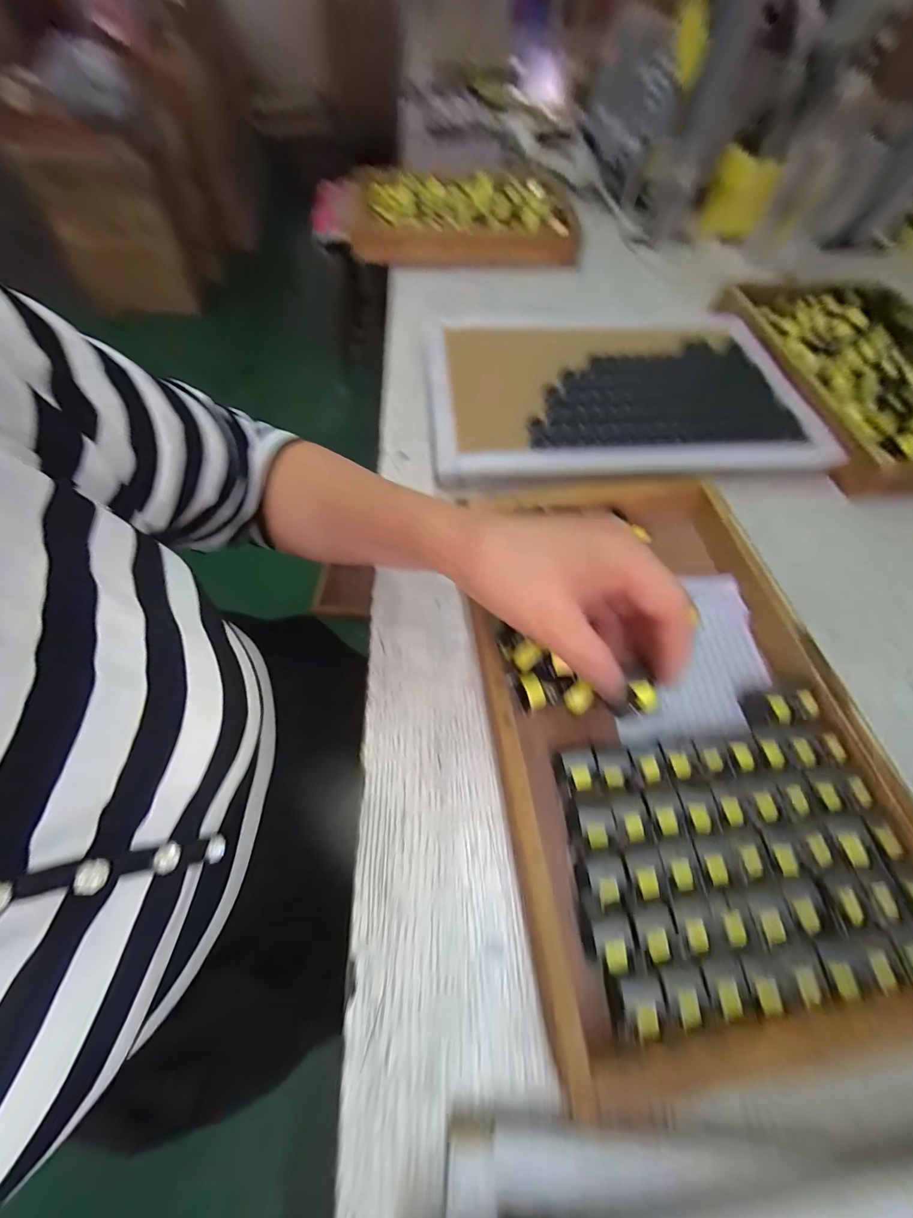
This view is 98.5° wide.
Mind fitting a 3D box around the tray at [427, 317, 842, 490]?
[{"bbox_3d":[0.166,-0.242,0.418,0.380,0.012,0.291,-4,61,-1],"label":"tray"}]

